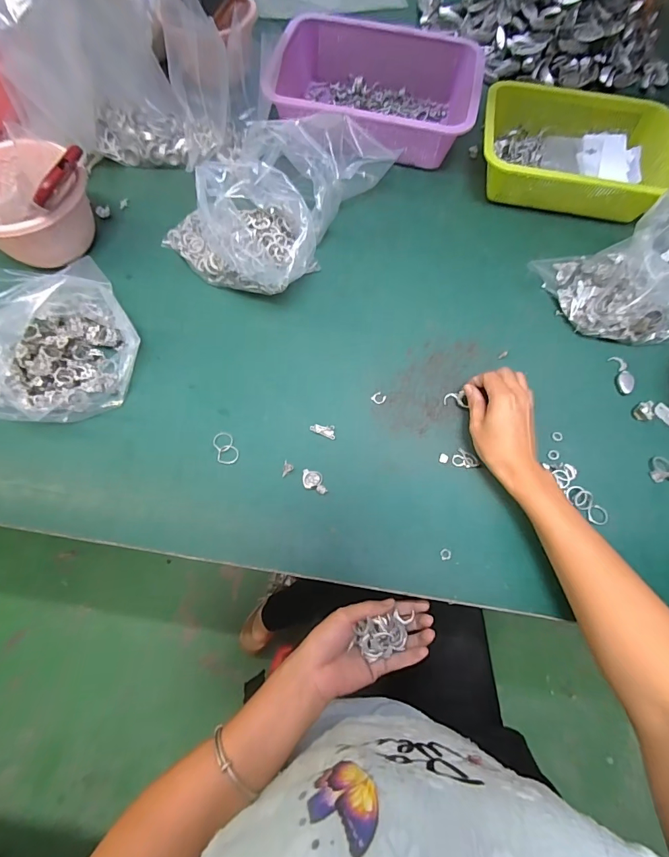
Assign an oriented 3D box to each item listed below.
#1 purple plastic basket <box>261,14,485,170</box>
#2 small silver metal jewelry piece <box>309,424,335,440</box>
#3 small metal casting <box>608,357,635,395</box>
[{"bbox_3d":[0.063,-0.514,0.622,0.300,0.090,0.218,11,68,3],"label":"purple plastic basket"},{"bbox_3d":[-0.014,0.003,0.449,0.027,0.004,0.016,7,67,1],"label":"small silver metal jewelry piece"},{"bbox_3d":[0.350,-0.066,0.489,0.022,0.007,0.054,3,67,0],"label":"small metal casting"}]

